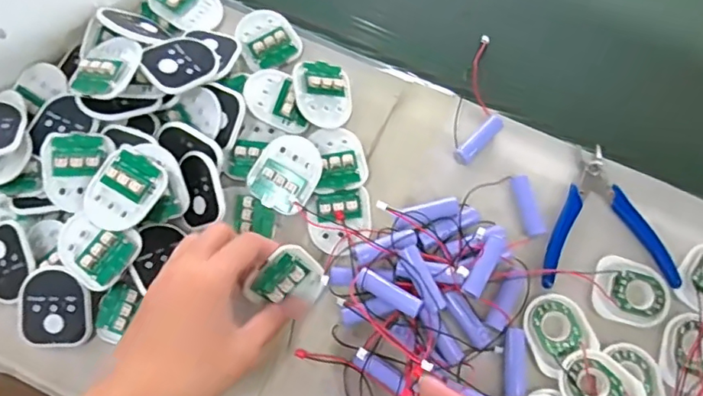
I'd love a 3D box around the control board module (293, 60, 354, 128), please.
[{"bbox_3d":[-0.021,-0.085,0.437,0.048,0.007,0.055,-1,80,-25],"label":"control board module"}]

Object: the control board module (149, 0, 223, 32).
[{"bbox_3d":[-0.141,-0.166,0.461,0.054,0.008,0.048,39,67,-14],"label":"control board module"}]

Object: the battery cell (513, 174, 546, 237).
[{"bbox_3d":[0.140,0.006,0.422,0.015,0.014,0.048,-10,73,-5],"label":"battery cell"}]

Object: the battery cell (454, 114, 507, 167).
[{"bbox_3d":[0.104,-0.047,0.440,0.014,0.015,0.056,42,76,11],"label":"battery cell"}]

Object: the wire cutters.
[{"bbox_3d":[0.196,0.012,0.424,0.101,0.008,0.113,-1,73,-2],"label":"wire cutters"}]

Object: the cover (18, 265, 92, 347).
[{"bbox_3d":[-0.211,0.079,0.382,0.047,0.007,0.057,0,94,-4],"label":"cover"}]

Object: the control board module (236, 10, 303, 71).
[{"bbox_3d":[-0.073,-0.138,0.461,0.048,0.012,0.059,-22,75,-8],"label":"control board module"}]

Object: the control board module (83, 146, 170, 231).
[{"bbox_3d":[-0.163,-0.006,0.382,0.048,0.014,0.059,27,74,7],"label":"control board module"}]

